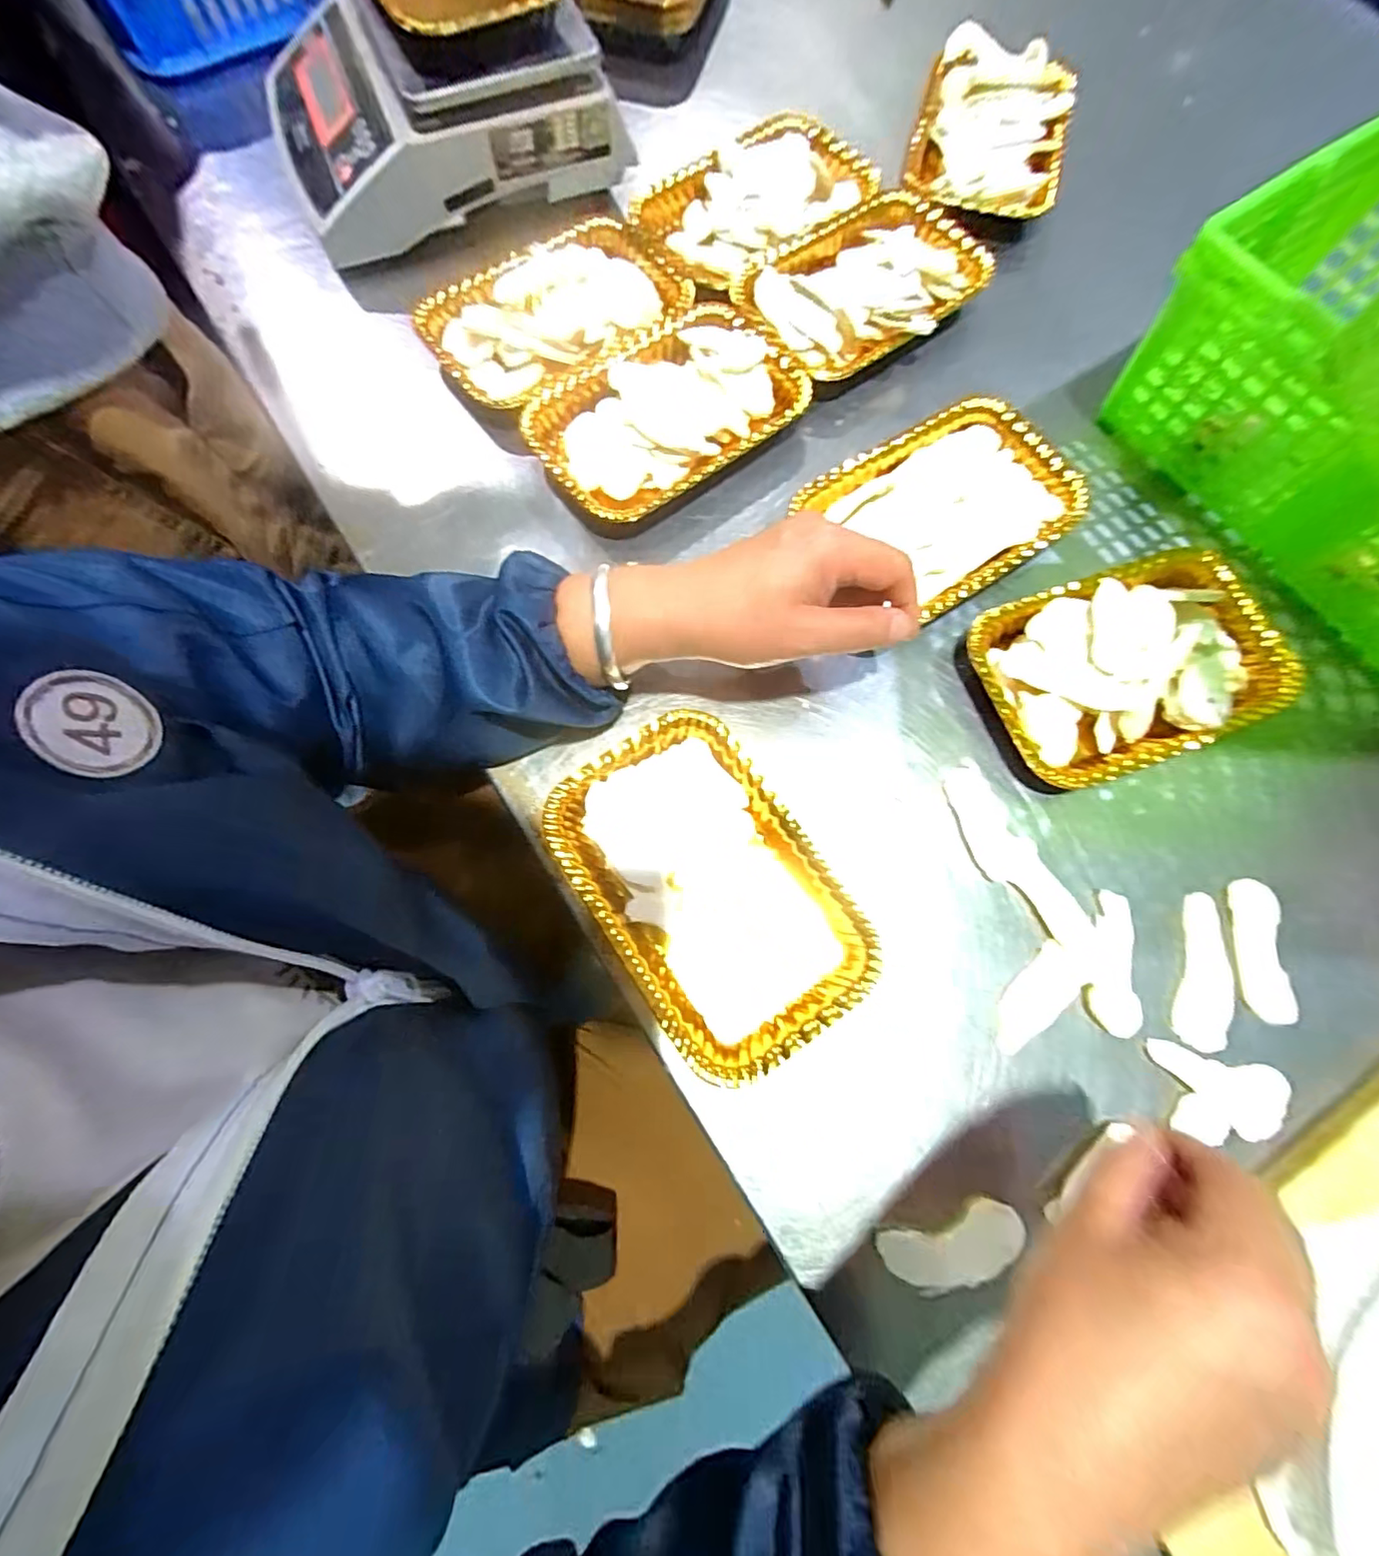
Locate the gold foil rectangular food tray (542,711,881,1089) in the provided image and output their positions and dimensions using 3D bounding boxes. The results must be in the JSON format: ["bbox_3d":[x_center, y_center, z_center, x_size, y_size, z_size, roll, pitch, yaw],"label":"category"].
[{"bbox_3d":[0.008,0.062,0.332,0.122,0.022,0.186,-32,78,-9],"label":"gold foil rectangular food tray"}]

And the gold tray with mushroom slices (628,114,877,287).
[{"bbox_3d":[0.054,-0.455,0.467,0.187,0.034,0.113,-39,80,-10],"label":"gold tray with mushroom slices"}]

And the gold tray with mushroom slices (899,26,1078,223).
[{"bbox_3d":[0.255,-0.551,0.502,0.123,0.030,0.202,17,76,4],"label":"gold tray with mushroom slices"}]

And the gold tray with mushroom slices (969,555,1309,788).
[{"bbox_3d":[0.278,-0.073,0.369,0.190,0.031,0.121,-19,77,-6],"label":"gold tray with mushroom slices"}]

